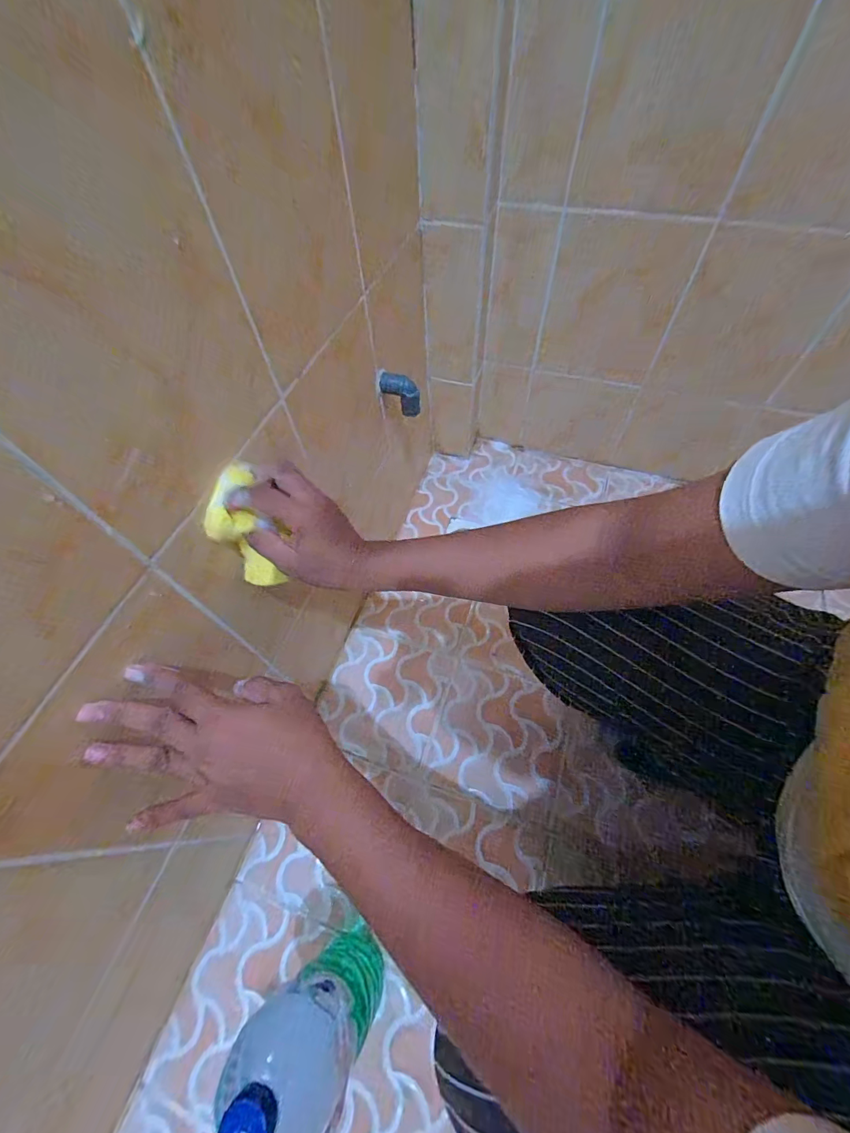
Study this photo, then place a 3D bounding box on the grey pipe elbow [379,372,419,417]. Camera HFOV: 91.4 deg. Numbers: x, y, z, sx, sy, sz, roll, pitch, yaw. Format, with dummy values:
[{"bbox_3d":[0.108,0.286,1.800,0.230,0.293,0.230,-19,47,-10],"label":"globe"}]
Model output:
[{"bbox_3d":[-0.035,-0.258,0.626,0.057,0.059,0.025,7,60,8],"label":"grey pipe elbow"}]

